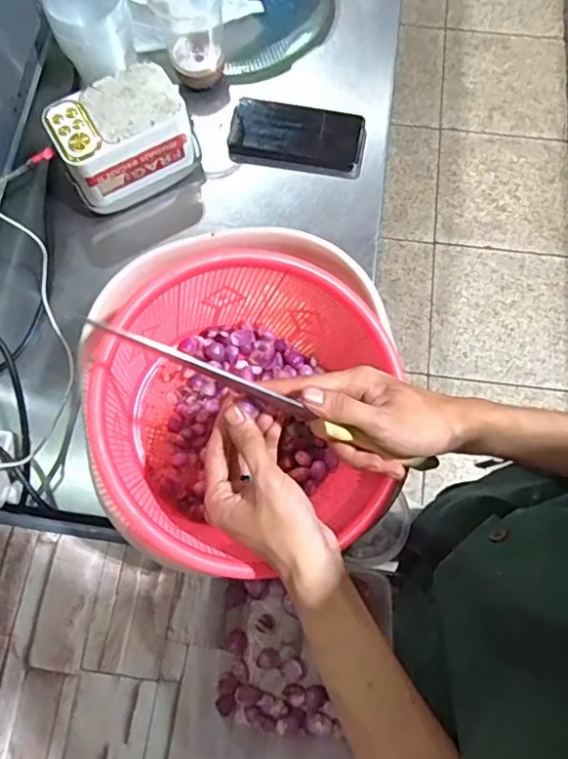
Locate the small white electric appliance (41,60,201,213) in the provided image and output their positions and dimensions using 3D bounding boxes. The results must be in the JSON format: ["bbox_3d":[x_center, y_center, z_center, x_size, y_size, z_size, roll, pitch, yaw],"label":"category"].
[{"bbox_3d":[-0.186,-0.282,0.644,0.147,0.079,0.096,-27,75,-9],"label":"small white electric appliance"}]

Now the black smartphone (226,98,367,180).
[{"bbox_3d":[0.017,-0.305,0.696,0.166,0.019,0.086,8,73,2],"label":"black smartphone"}]

